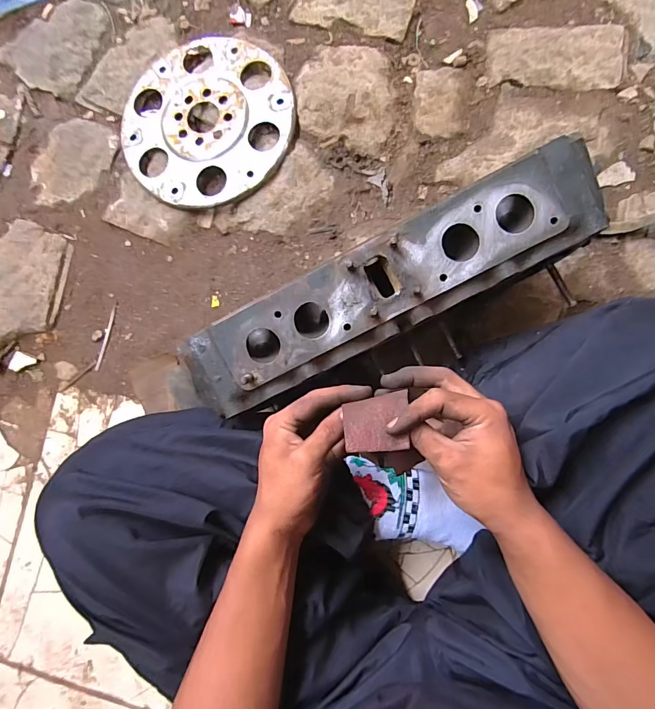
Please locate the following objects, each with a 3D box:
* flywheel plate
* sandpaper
[{"bbox_3d":[-0.182,-0.349,0.614,0.263,0.016,0.256,0,86,6],"label":"flywheel plate"},{"bbox_3d":[0.041,0.055,0.339,0.054,0.007,0.049,-2,58,-5],"label":"sandpaper"}]

